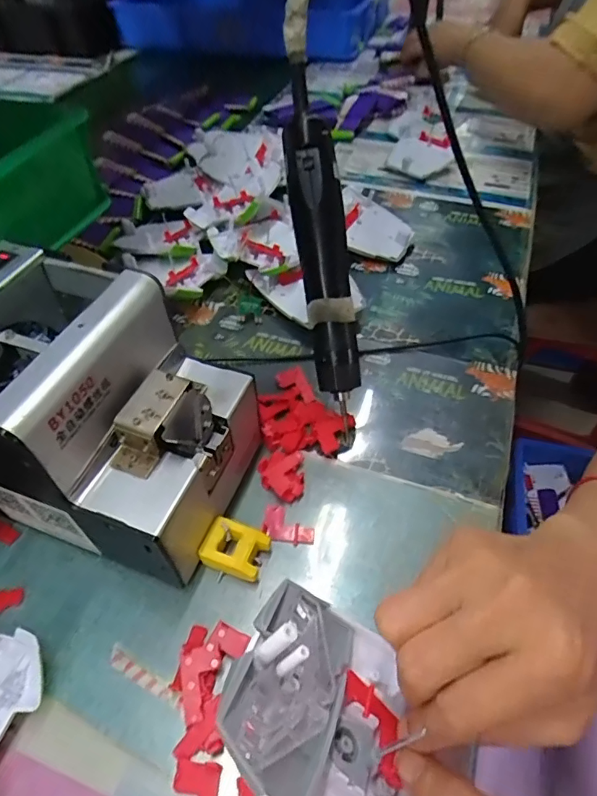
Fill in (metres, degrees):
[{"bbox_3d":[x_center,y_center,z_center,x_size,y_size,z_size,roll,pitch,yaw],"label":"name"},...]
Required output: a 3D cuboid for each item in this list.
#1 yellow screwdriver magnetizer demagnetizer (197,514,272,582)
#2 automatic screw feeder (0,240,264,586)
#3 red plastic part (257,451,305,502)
[{"bbox_3d":[-0.041,0.101,0.320,0.040,0.021,0.032,16,51,13],"label":"yellow screwdriver magnetizer demagnetizer"},{"bbox_3d":[-0.130,0.009,0.312,0.170,0.144,0.118,17,52,13],"label":"automatic screw feeder"},{"bbox_3d":[-0.013,0.057,0.361,0.033,0.008,0.040,2,50,1],"label":"red plastic part"}]

